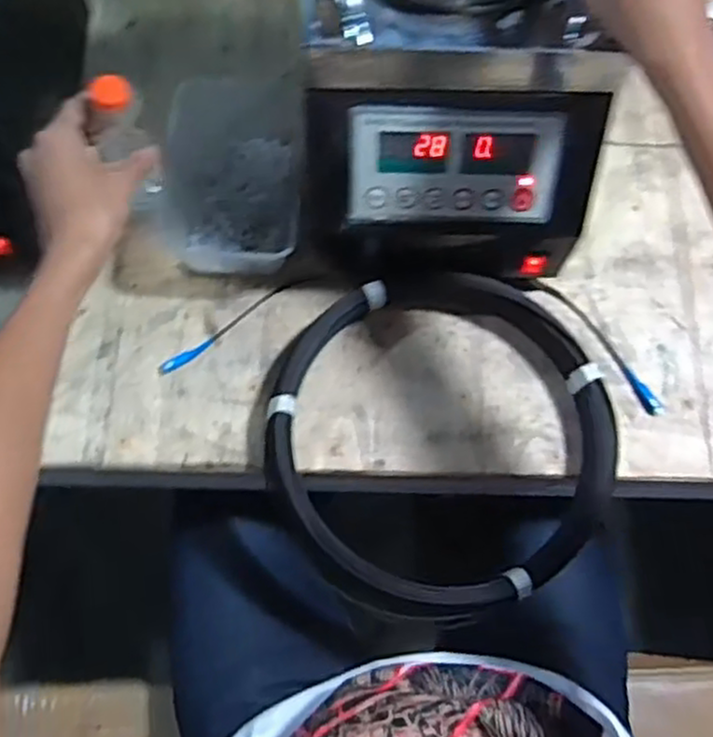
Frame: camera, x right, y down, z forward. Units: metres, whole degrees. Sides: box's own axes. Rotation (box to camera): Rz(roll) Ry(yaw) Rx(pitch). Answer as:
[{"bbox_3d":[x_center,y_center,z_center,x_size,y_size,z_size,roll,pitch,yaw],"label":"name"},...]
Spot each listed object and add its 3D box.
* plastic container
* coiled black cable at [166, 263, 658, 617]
[{"bbox_3d":[-0.112,-0.176,0.665,0.115,0.072,0.170,-4,71,-2],"label":"plastic container"},{"bbox_3d":[0.061,0.020,0.614,0.312,0.044,0.339,0,71,-1],"label":"coiled black cable"}]

